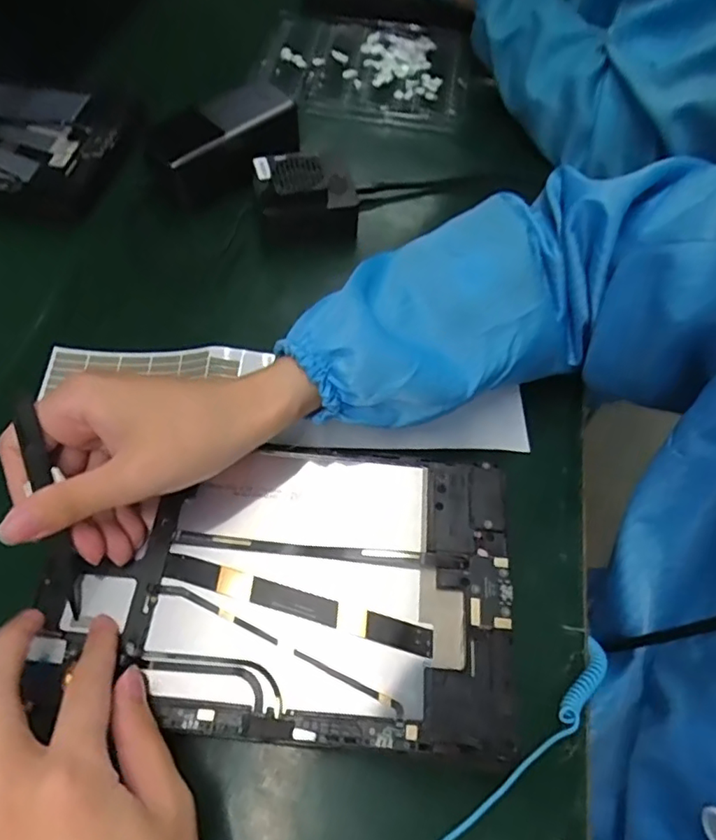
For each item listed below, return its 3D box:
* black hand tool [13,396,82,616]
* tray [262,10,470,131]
[{"bbox_3d":[-0.147,0.042,0.263,0.012,0.010,0.108,-8,103,-9],"label":"black hand tool"},{"bbox_3d":[0.010,-0.364,0.570,0.202,0.017,0.177,9,60,1],"label":"tray"}]

